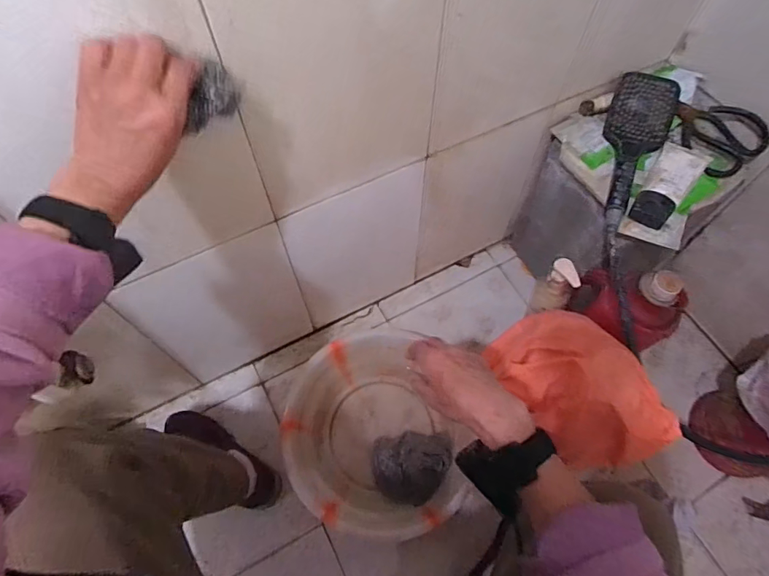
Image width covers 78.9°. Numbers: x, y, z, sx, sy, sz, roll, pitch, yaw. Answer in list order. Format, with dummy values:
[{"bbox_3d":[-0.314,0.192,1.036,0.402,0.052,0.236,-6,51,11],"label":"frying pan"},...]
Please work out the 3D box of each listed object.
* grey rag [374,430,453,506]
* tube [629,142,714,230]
[{"bbox_3d":[0.048,0.327,0.852,0.140,0.047,0.122,2,63,1],"label":"grey rag"},{"bbox_3d":[0.436,-0.159,0.724,0.066,0.046,0.169,36,68,17],"label":"tube"}]

